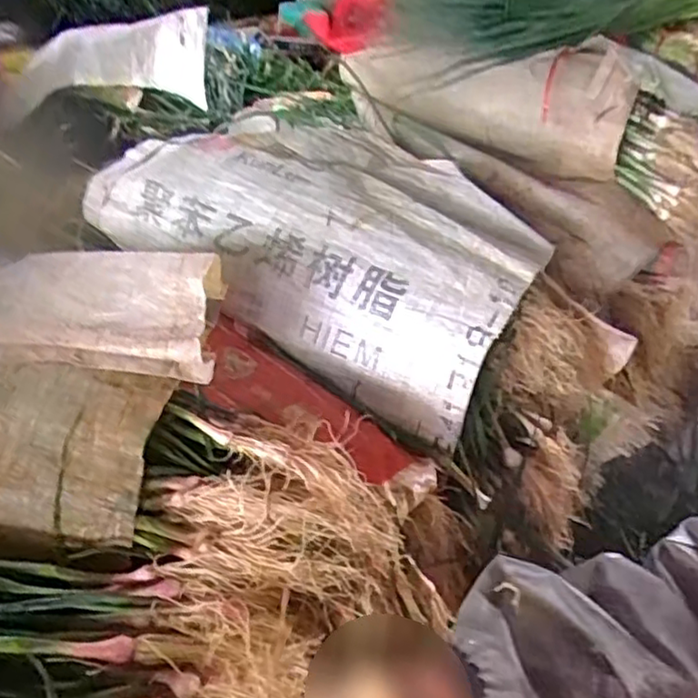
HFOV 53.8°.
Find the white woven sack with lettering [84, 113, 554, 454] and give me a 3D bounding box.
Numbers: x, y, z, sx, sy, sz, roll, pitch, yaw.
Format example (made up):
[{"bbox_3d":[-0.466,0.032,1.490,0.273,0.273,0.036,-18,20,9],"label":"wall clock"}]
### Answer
[{"bbox_3d":[-0.026,-0.140,0.798,0.495,0.140,0.329,22,40,22],"label":"white woven sack with lettering"}]

